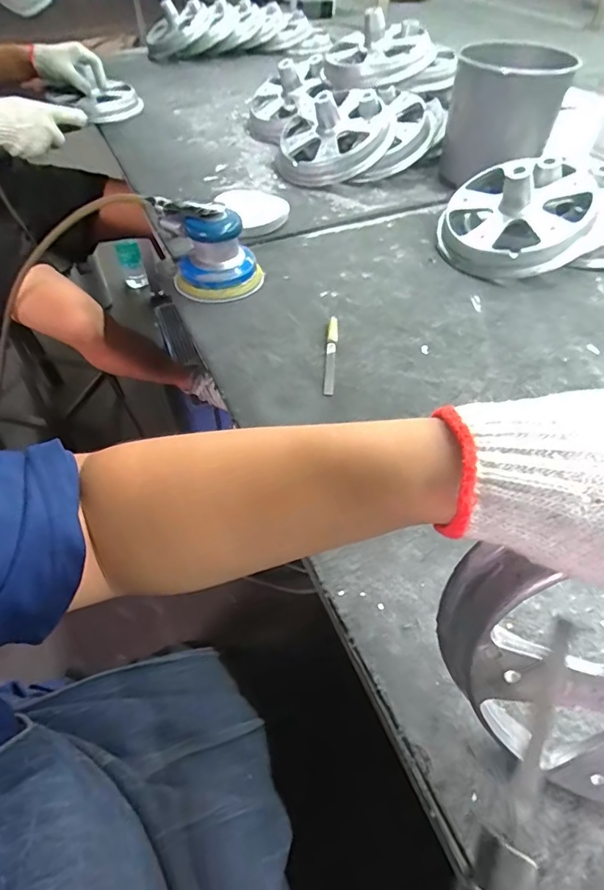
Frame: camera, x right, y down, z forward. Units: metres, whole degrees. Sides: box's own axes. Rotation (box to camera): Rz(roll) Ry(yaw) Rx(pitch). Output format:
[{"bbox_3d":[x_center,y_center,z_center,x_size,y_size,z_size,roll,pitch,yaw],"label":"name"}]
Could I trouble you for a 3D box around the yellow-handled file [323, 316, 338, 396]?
[{"bbox_3d":[0.034,-0.107,0.550,0.011,0.007,0.125,4,52,4],"label":"yellow-handled file"}]

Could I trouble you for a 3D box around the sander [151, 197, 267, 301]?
[{"bbox_3d":[-0.126,-0.269,0.628,0.121,0.093,0.152,-19,54,-14],"label":"sander"}]

